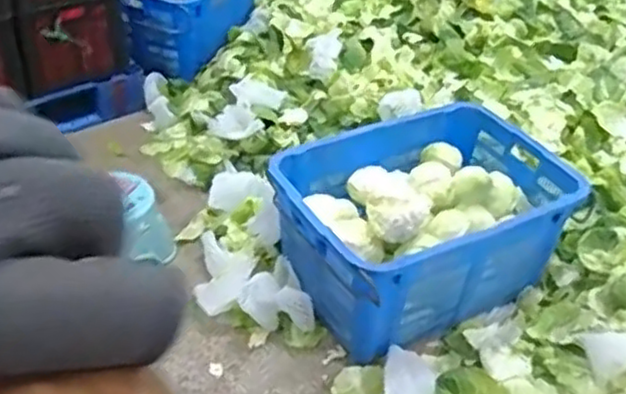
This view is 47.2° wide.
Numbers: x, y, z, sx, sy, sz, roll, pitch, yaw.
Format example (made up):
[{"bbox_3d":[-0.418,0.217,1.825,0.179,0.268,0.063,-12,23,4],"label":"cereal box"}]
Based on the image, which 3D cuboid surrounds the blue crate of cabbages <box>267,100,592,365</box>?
[{"bbox_3d":[0.261,0.060,1.809,0.677,0.322,0.483,-17,44,-25],"label":"blue crate of cabbages"}]

